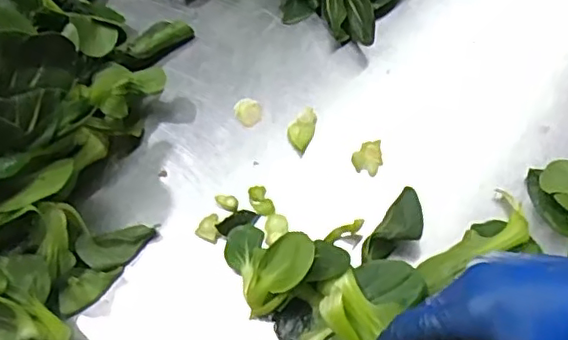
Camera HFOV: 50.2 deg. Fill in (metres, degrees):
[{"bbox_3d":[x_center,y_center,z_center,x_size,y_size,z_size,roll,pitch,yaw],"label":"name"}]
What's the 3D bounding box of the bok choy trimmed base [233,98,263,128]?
[{"bbox_3d":[-0.029,-0.047,0.489,0.021,0.004,0.025,-26,68,-10],"label":"bok choy trimmed base"}]

